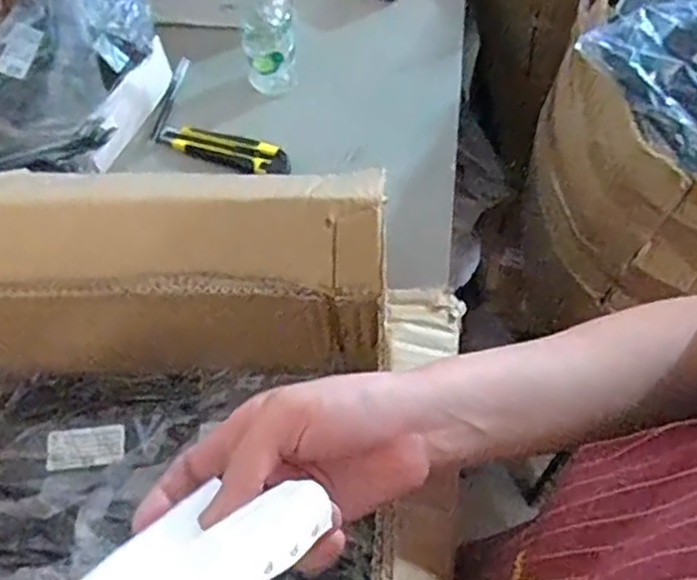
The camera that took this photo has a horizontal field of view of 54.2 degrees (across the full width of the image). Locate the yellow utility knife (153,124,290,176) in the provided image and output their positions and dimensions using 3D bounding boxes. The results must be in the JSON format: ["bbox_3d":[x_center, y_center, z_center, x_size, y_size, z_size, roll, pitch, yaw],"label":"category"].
[{"bbox_3d":[-0.136,-0.155,0.742,0.154,0.015,0.042,20,63,14],"label":"yellow utility knife"}]

